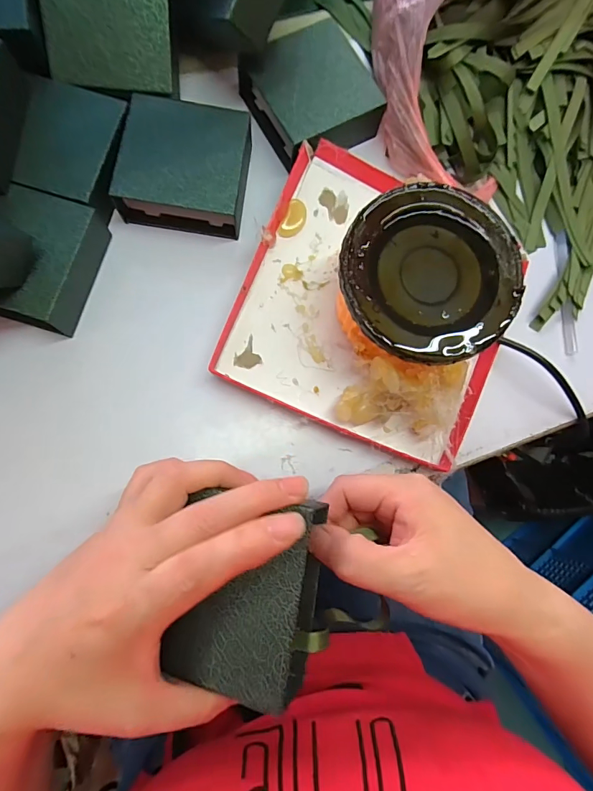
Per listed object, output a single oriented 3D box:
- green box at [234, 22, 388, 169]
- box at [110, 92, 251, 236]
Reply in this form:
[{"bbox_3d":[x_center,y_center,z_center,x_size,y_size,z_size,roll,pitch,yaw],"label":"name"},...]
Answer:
[{"bbox_3d":[0.013,-0.252,0.345,0.094,0.040,0.100,-28,89,-7],"label":"green box"},{"bbox_3d":[-0.087,-0.181,0.324,0.094,0.036,0.090,8,85,-5],"label":"box"}]

